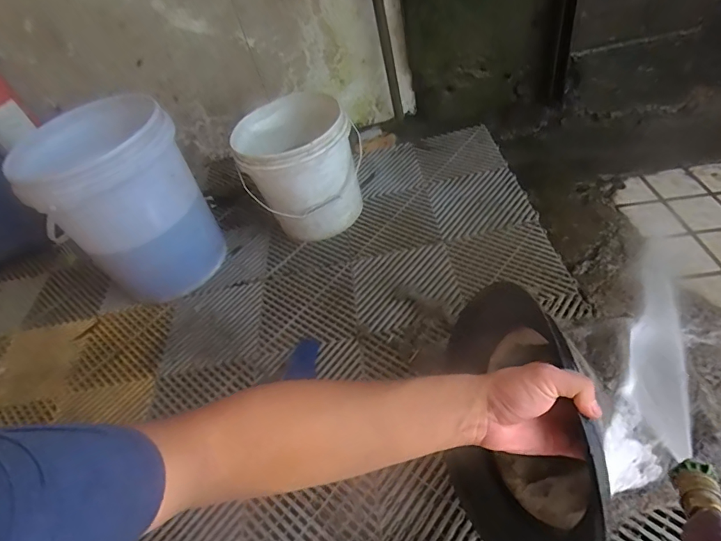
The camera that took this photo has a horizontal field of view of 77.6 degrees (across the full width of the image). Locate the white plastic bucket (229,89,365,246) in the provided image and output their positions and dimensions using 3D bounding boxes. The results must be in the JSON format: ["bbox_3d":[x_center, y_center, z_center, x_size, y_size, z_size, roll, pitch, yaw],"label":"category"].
[{"bbox_3d":[-0.145,-0.229,1.011,0.245,0.236,0.257,-8,47,8],"label":"white plastic bucket"}]

